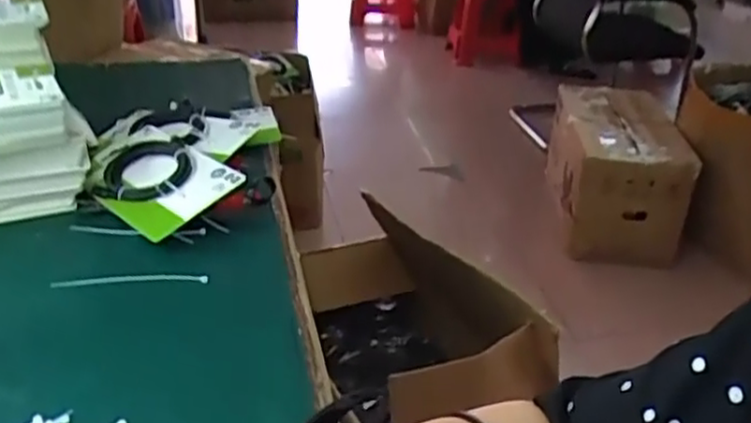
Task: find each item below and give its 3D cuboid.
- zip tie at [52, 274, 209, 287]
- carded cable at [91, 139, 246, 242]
[{"bbox_3d":[-0.189,0.054,0.544,0.115,0.010,0.009,0,29,-9],"label":"zip tie"},{"bbox_3d":[-0.194,-0.028,0.629,0.129,0.015,0.095,31,60,32],"label":"carded cable"}]

